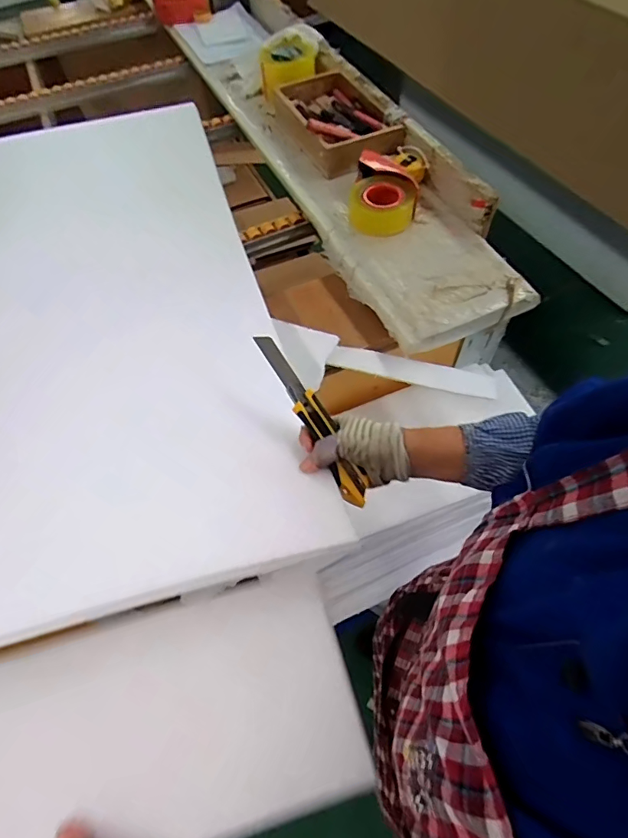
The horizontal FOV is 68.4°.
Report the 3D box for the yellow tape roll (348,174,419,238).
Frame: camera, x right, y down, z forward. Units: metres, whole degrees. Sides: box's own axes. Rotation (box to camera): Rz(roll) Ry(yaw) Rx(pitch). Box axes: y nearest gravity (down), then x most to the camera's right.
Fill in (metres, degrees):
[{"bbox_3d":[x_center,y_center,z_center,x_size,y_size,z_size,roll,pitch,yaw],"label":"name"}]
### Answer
[{"bbox_3d":[0.127,-0.402,0.860,0.120,0.058,0.112,8,61,8],"label":"yellow tape roll"}]

